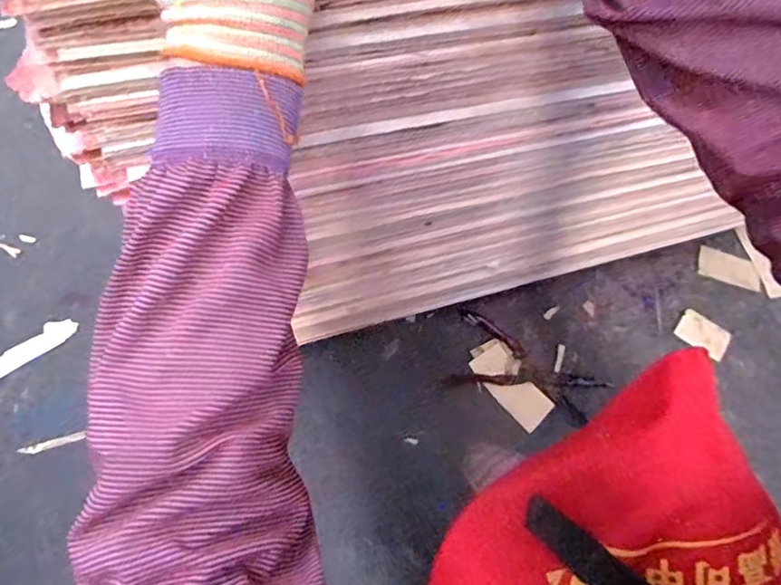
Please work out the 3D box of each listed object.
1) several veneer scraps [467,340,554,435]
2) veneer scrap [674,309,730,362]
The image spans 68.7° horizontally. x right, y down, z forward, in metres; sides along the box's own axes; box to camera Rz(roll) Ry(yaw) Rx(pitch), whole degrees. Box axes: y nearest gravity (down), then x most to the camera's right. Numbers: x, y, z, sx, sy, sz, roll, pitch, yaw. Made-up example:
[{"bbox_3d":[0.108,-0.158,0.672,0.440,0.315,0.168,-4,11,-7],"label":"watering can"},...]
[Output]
[{"bbox_3d":[0.193,0.149,0.910,0.064,0.008,0.140,-34,67,-14],"label":"several veneer scraps"},{"bbox_3d":[0.529,0.072,0.966,0.082,0.007,0.051,33,89,14],"label":"veneer scrap"}]

